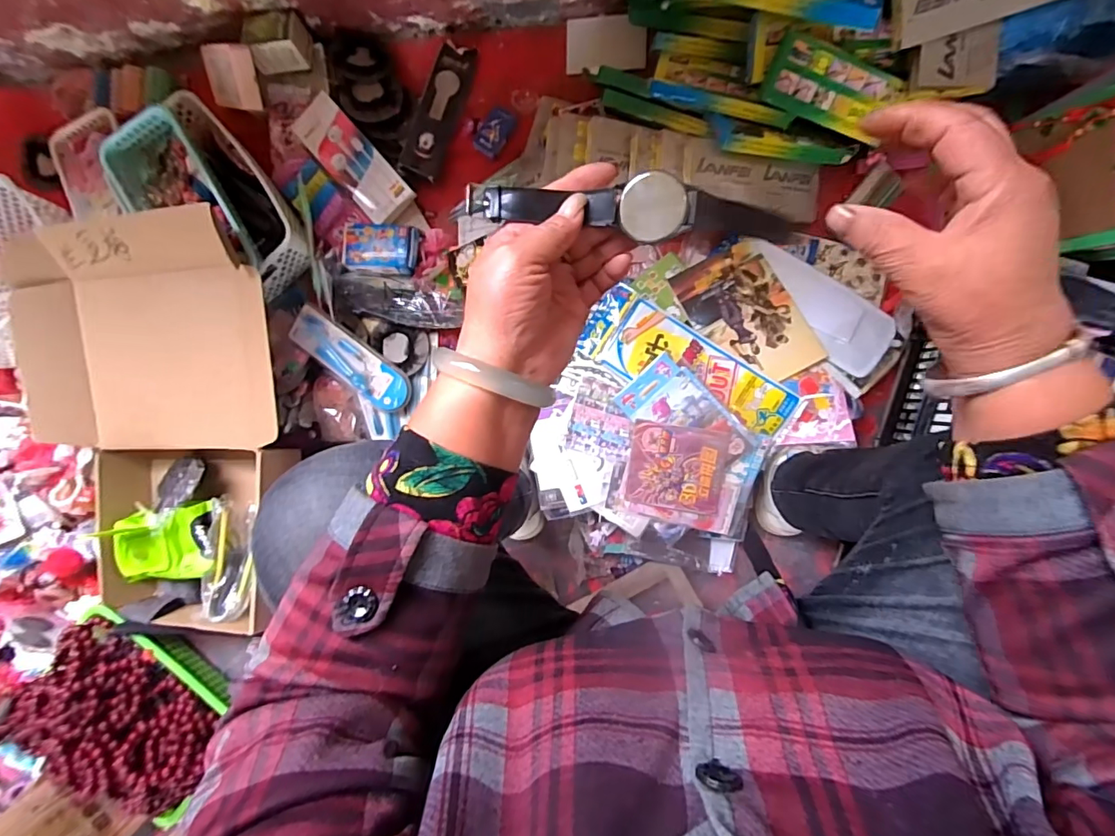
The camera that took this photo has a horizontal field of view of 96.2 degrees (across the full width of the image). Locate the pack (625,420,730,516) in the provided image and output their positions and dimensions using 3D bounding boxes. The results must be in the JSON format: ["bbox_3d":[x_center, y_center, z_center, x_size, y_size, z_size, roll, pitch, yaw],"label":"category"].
[{"bbox_3d":[0.158,0.067,0.665,0.123,0.011,0.113,8,94,6],"label":"pack"}]

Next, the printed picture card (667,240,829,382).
[{"bbox_3d":[0.264,-0.141,0.697,0.139,0.008,0.198,-27,80,-6],"label":"printed picture card"}]

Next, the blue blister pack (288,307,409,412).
[{"bbox_3d":[-0.314,-0.089,0.764,0.210,0.025,0.064,37,96,4],"label":"blue blister pack"}]

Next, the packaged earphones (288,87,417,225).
[{"bbox_3d":[-0.307,-0.385,0.750,0.073,0.014,0.212,-42,88,7],"label":"packaged earphones"}]

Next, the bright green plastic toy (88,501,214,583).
[{"bbox_3d":[-0.634,0.200,0.797,0.218,0.054,0.119,-8,92,7],"label":"bright green plastic toy"}]

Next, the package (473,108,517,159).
[{"bbox_3d":[-0.096,-0.434,0.758,0.042,0.015,0.072,28,96,5],"label":"package"}]

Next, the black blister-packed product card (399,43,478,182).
[{"bbox_3d":[-0.178,-0.464,0.752,0.053,0.026,0.200,23,95,5],"label":"black blister-packed product card"}]

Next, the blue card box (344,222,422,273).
[{"bbox_3d":[-0.259,-0.250,0.733,0.106,0.025,0.071,7,94,6],"label":"blue card box"}]

